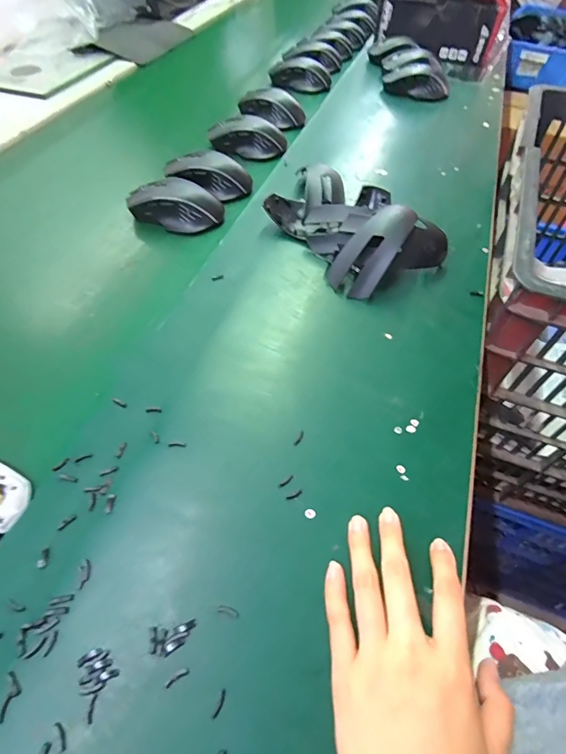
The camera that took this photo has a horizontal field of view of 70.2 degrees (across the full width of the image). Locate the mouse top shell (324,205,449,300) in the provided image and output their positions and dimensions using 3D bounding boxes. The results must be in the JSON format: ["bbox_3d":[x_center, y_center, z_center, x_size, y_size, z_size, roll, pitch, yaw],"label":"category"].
[{"bbox_3d":[0.111,-0.136,0.424,0.131,0.056,0.066,-23,59,-16],"label":"mouse top shell"}]

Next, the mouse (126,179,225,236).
[{"bbox_3d":[-0.134,-0.212,0.495,0.113,0.044,0.056,15,57,9],"label":"mouse"}]

